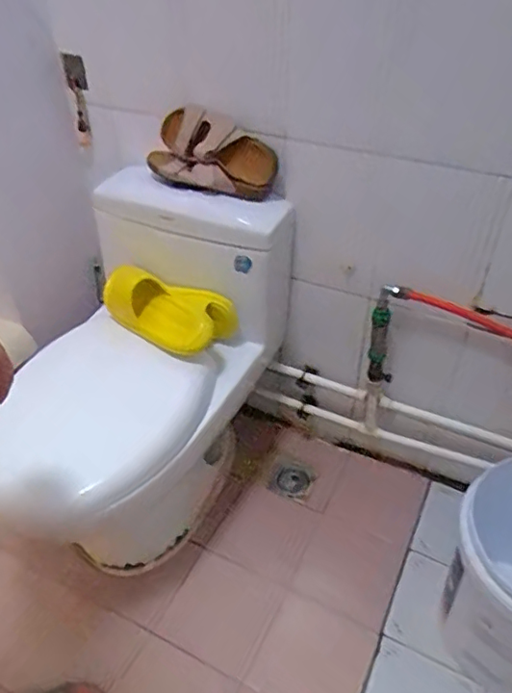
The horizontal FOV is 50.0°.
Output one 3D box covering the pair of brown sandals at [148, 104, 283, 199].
[{"bbox_3d":[-0.085,-0.344,0.988,0.238,0.124,0.074,20,45,23],"label":"pair of brown sandals"}]

